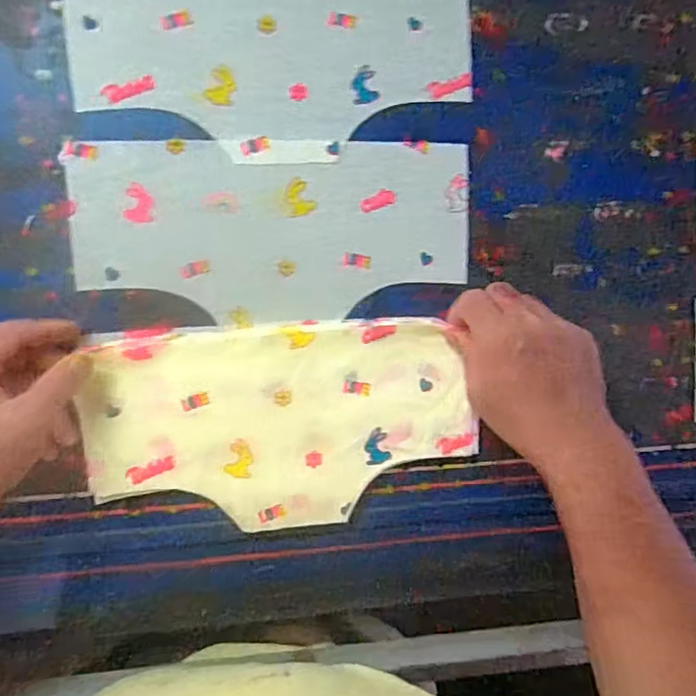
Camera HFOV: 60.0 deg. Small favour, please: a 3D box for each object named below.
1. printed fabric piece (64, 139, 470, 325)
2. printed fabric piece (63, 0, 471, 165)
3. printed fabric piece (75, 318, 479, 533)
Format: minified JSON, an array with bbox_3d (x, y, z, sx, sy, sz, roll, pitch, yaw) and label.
[{"bbox_3d":[-0.054,-0.090,0.469,0.301,0.004,0.135,-2,93,-7],"label":"printed fabric piece"},{"bbox_3d":[-0.054,-0.220,0.462,0.298,0.006,0.151,-4,94,-7],"label":"printed fabric piece"},{"bbox_3d":[-0.049,0.060,0.474,0.291,0.012,0.156,-4,94,-7],"label":"printed fabric piece"}]

